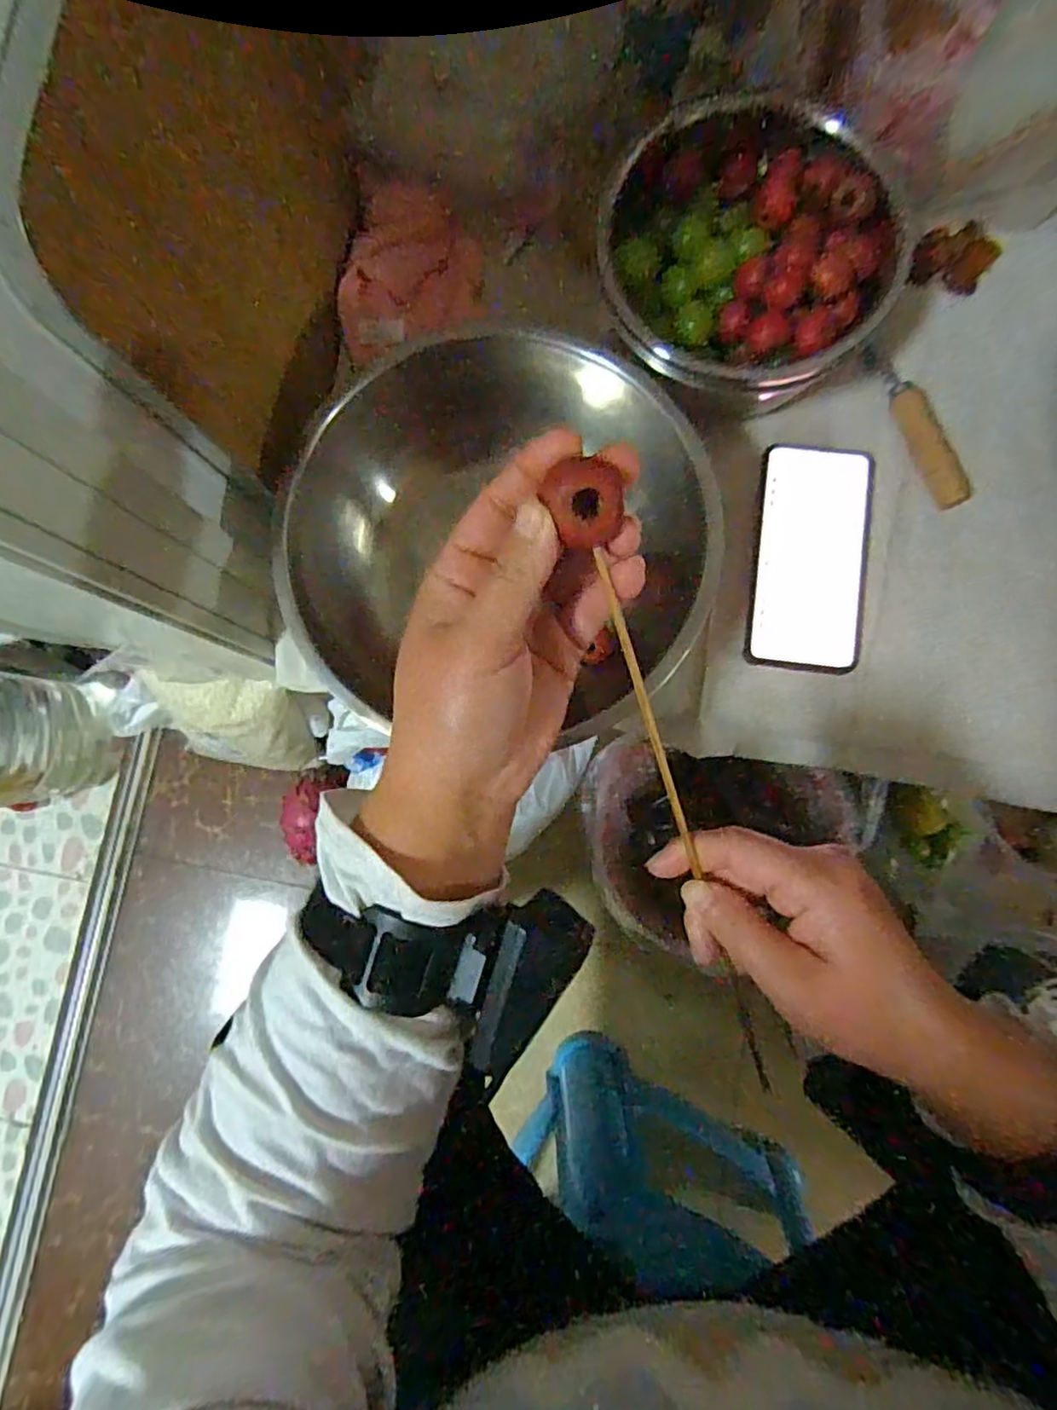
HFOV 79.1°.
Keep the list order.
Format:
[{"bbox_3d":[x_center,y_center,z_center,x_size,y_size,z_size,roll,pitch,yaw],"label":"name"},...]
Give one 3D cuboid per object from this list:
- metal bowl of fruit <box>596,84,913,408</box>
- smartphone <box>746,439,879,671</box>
[{"bbox_3d":[0.142,-0.287,0.420,0.182,0.097,0.180,0,84,0],"label":"metal bowl of fruit"},{"bbox_3d":[0.201,-0.104,0.455,0.078,0.016,0.158,5,85,15],"label":"smartphone"}]

